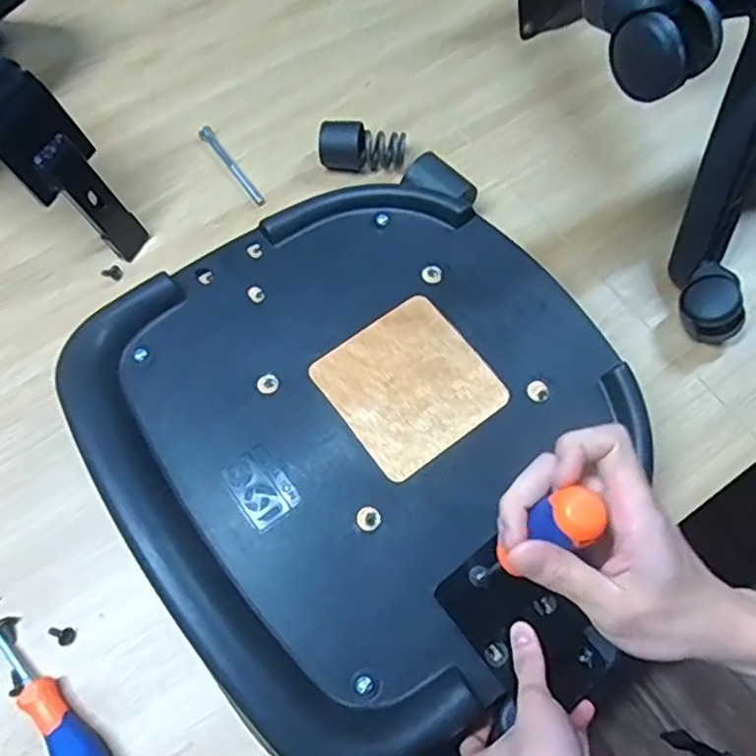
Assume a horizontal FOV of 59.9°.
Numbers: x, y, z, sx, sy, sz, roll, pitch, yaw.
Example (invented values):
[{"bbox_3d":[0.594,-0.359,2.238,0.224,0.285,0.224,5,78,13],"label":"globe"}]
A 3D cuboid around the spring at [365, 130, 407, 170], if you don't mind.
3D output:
[{"bbox_3d":[0.008,-0.248,0.708,0.043,0.036,0.033,-5,68,-1],"label":"spring"}]

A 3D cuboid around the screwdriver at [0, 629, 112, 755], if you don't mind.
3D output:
[{"bbox_3d":[-0.262,0.255,0.514,0.179,0.032,0.029,41,75,16],"label":"screwdriver"}]

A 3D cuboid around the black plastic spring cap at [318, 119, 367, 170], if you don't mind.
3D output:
[{"bbox_3d":[-0.038,-0.248,0.711,0.049,0.046,0.043,1,68,2],"label":"black plastic spring cap"}]

